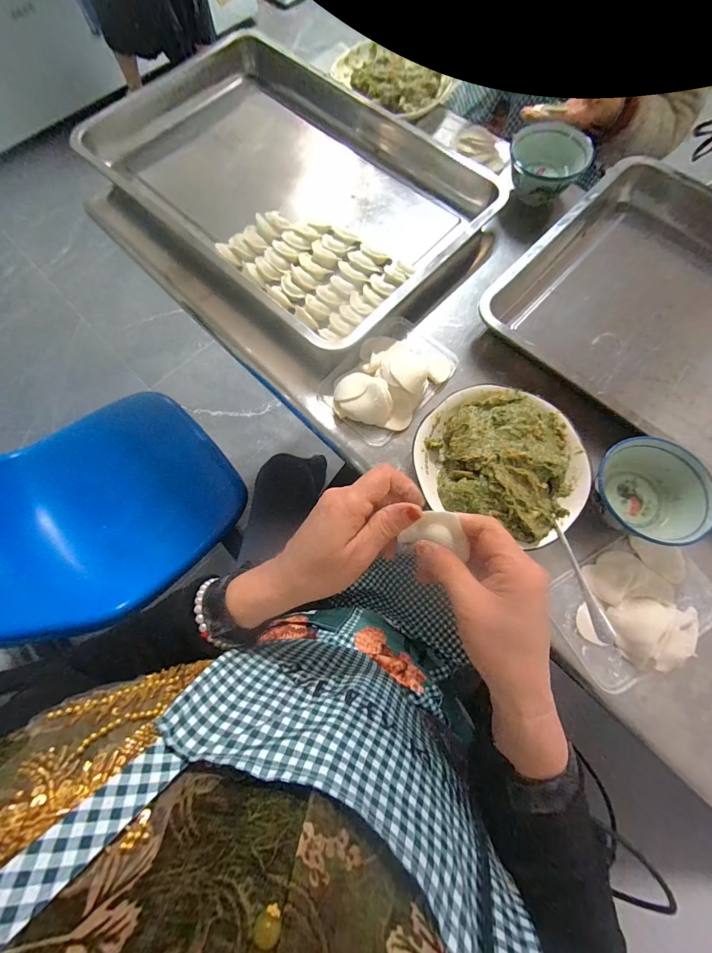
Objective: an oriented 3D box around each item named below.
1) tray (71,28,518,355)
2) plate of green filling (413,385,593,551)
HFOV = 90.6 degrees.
[{"bbox_3d":[-0.112,-0.499,0.581,0.652,0.071,0.449,42,74,16],"label":"tray"},{"bbox_3d":[0.168,-0.025,0.404,0.187,0.060,0.170,0,72,-1],"label":"plate of green filling"}]

